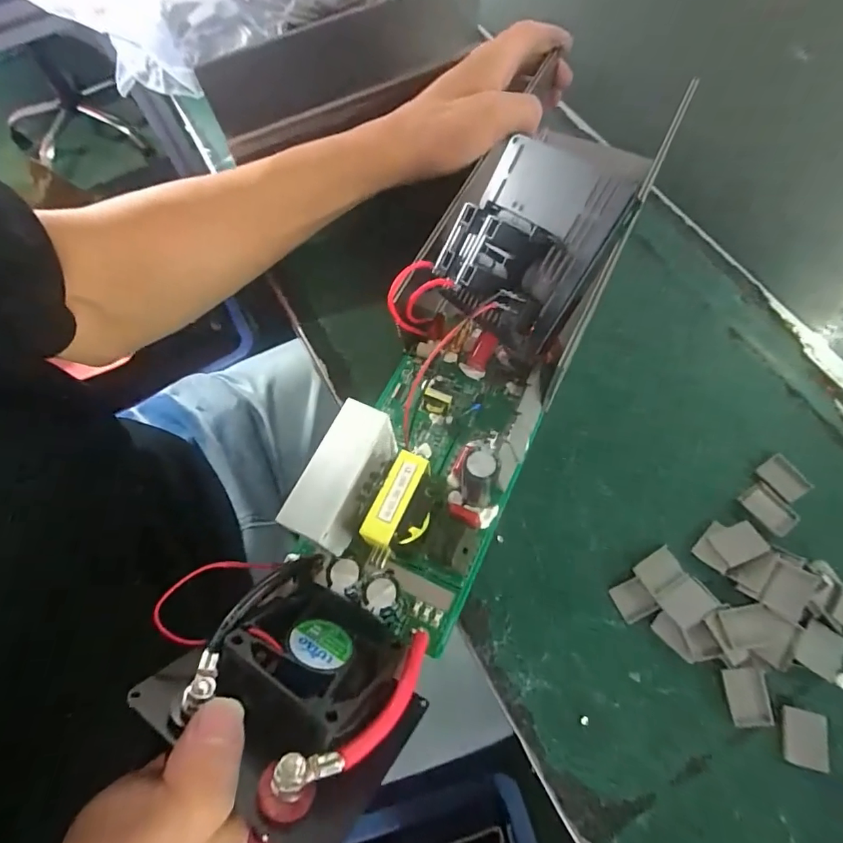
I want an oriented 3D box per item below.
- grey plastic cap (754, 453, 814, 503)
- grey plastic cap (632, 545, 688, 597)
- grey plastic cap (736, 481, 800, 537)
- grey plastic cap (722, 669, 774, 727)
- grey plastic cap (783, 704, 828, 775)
[{"bbox_3d":[0.205,0.031,0.267,0.019,0.004,0.024,-31,68,-10],"label":"grey plastic cap"},{"bbox_3d":[0.128,0.081,0.254,0.023,0.004,0.019,-30,68,-10],"label":"grey plastic cap"},{"bbox_3d":[0.192,0.048,0.261,0.019,0.004,0.027,-31,68,-10],"label":"grey plastic cap"},{"bbox_3d":[0.159,0.134,0.230,0.019,0.004,0.025,-2,66,3],"label":"grey plastic cap"},{"bbox_3d":[0.180,0.148,0.222,0.018,0.004,0.024,11,68,8],"label":"grey plastic cap"}]

